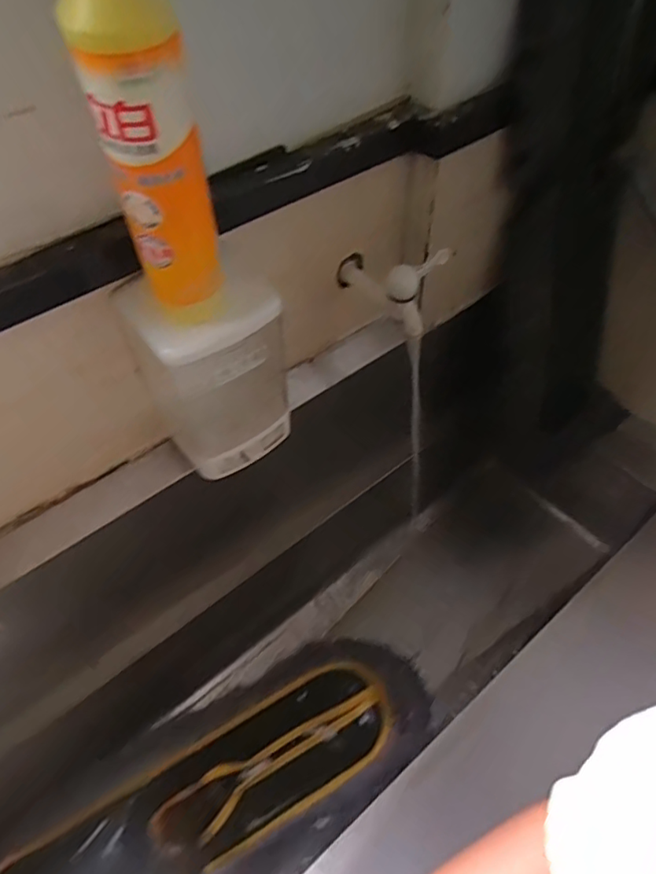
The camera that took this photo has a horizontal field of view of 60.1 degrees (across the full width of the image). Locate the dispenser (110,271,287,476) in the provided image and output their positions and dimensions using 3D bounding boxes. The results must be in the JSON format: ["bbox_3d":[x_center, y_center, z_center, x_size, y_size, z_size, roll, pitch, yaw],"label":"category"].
[{"bbox_3d":[-0.104,-0.063,0.529,0.120,0.193,0.097,-31,57,-22],"label":"dispenser"}]

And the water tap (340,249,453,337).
[{"bbox_3d":[0.065,-0.165,0.597,0.038,0.104,0.113,-36,59,-24],"label":"water tap"}]

